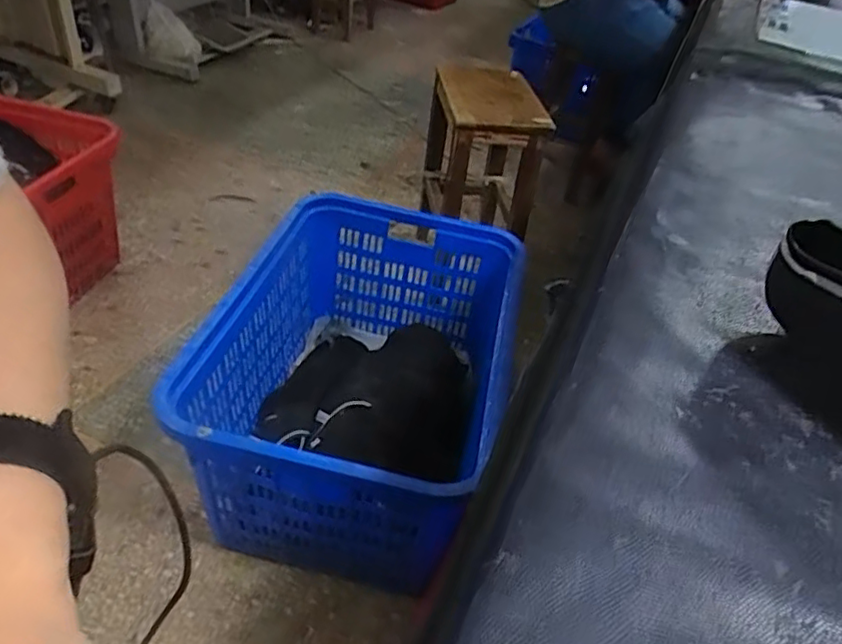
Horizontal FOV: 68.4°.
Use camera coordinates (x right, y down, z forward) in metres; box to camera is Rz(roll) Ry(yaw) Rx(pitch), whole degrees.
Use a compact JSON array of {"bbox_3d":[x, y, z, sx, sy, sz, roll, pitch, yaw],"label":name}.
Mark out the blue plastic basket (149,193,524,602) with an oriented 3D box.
[{"bbox_3d":[-0.095,0.090,1.112,0.460,0.311,0.649,13,40,4],"label":"blue plastic basket"}]

